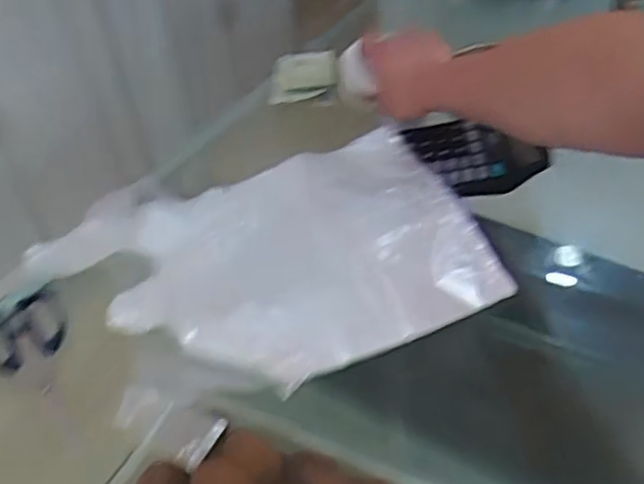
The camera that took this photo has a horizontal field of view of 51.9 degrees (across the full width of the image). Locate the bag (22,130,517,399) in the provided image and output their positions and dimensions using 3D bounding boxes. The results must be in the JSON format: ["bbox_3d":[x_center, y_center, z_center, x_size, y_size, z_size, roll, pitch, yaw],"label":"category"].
[{"bbox_3d":[-0.054,0.013,0.598,0.371,0.030,0.256,-16,42,-11],"label":"bag"}]

